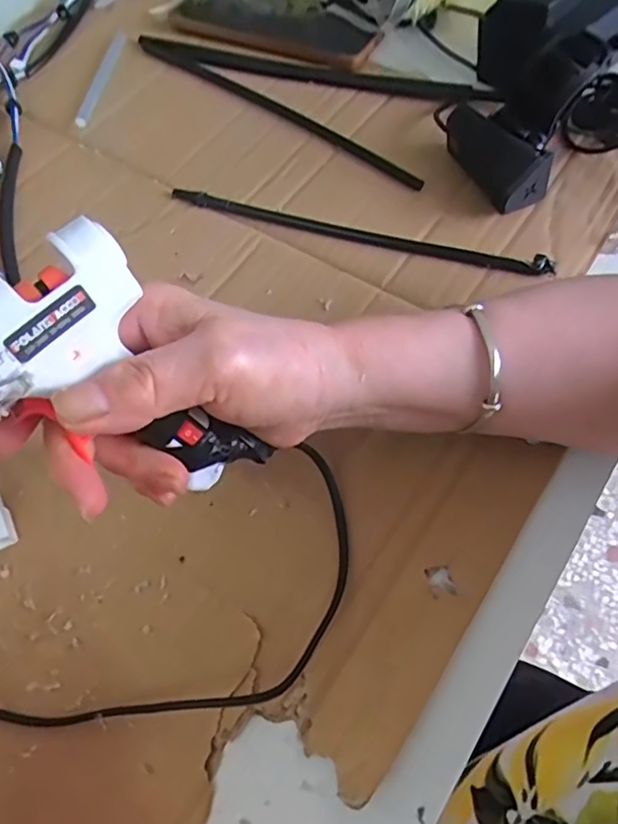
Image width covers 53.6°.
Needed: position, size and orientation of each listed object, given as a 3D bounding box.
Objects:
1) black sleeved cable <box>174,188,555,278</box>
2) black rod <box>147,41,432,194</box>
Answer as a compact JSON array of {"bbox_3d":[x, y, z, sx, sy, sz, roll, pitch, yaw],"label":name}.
[{"bbox_3d":[0.025,-0.114,0.380,0.242,0.015,0.012,17,63,12],"label":"black sleeved cable"},{"bbox_3d":[-0.028,-0.226,0.446,0.276,0.009,0.017,37,69,20],"label":"black rod"}]

